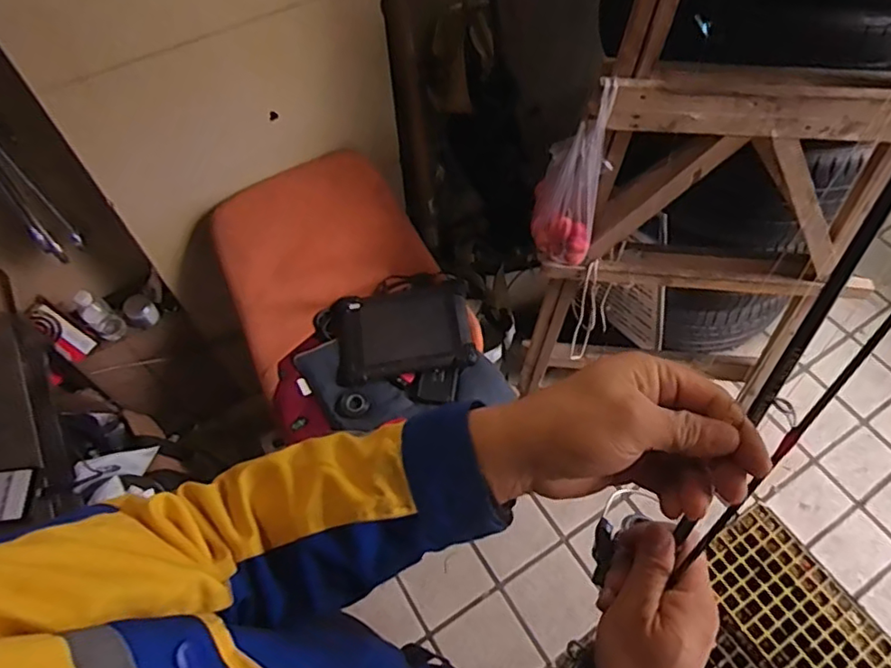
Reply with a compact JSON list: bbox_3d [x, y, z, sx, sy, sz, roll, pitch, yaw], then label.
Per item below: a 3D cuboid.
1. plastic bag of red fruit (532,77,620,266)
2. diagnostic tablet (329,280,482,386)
[{"bbox_3d":[0.232,-0.282,1.112,0.117,0.339,0.111,6,59,5],"label":"plastic bag of red fruit"},{"bbox_3d":[-0.102,-0.015,1.337,0.314,0.053,0.228,-8,59,-3],"label":"diagnostic tablet"}]

